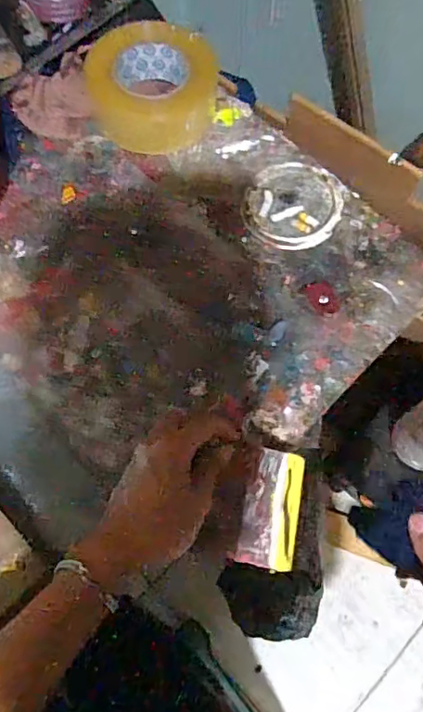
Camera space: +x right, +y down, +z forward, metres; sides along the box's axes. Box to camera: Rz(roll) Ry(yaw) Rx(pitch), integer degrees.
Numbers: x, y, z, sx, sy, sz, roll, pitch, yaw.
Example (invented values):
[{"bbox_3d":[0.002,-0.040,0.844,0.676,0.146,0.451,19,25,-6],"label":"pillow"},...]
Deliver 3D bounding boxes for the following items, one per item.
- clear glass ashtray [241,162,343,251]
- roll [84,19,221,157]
[{"bbox_3d":[0.087,-0.160,0.565,0.097,0.014,0.105,0,68,1],"label":"clear glass ashtray"},{"bbox_3d":[-0.063,-0.301,0.600,0.142,0.062,0.134,0,68,1],"label":"roll"}]

